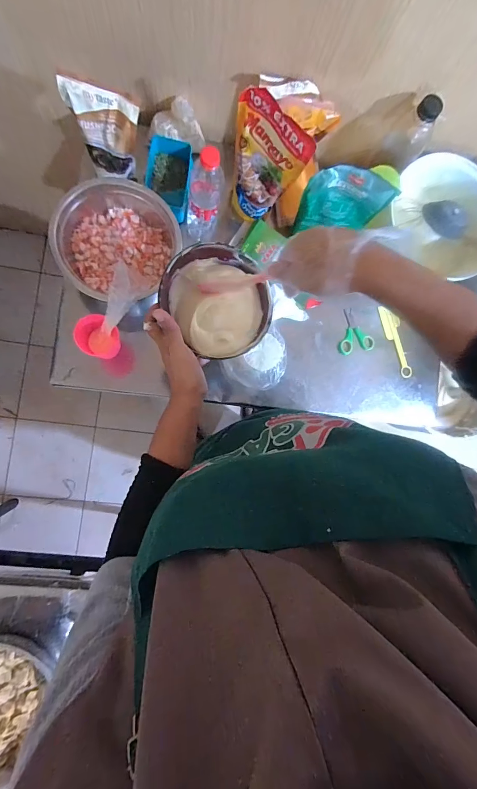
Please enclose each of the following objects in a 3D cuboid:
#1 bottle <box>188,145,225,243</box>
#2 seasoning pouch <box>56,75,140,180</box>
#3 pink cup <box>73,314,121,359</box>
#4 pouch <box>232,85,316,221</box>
[{"bbox_3d":[-0.064,-0.379,0.637,0.061,0.235,0.058,3,87,-8],"label":"bottle"},{"bbox_3d":[-0.247,-0.485,0.621,0.122,0.147,0.053,6,87,-8],"label":"seasoning pouch"},{"bbox_3d":[-0.268,-0.108,0.637,0.070,0.073,0.070,0,88,-9],"label":"pink cup"},{"bbox_3d":[0.041,-0.429,0.645,0.142,0.250,0.043,36,83,-6],"label":"pouch"}]

